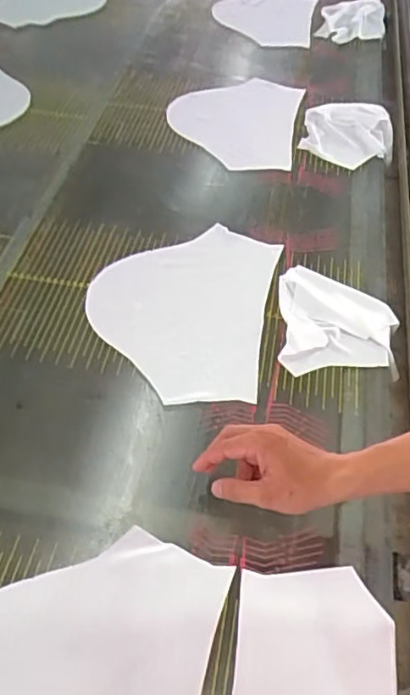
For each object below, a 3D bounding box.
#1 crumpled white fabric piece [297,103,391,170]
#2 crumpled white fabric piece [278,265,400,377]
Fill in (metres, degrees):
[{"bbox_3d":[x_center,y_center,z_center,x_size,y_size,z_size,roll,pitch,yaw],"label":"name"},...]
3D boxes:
[{"bbox_3d":[0.271,-0.405,1.092,0.166,0.016,0.189,13,51,4],"label":"crumpled white fabric piece"},{"bbox_3d":[0.178,-0.036,0.783,0.150,0.013,0.173,7,51,0],"label":"crumpled white fabric piece"}]

